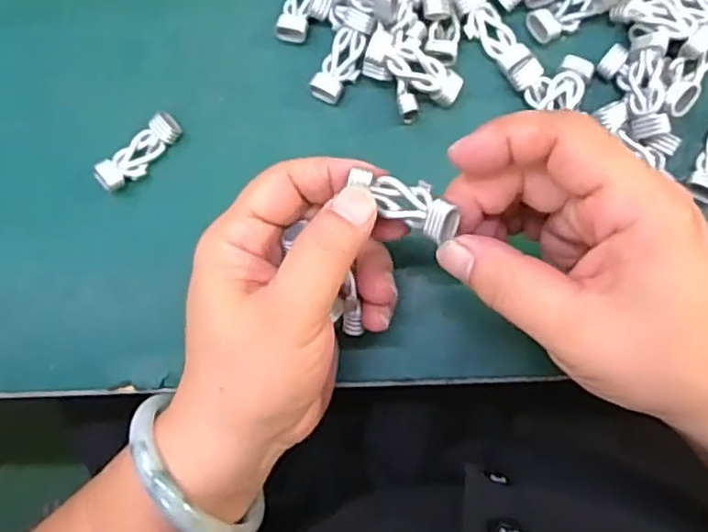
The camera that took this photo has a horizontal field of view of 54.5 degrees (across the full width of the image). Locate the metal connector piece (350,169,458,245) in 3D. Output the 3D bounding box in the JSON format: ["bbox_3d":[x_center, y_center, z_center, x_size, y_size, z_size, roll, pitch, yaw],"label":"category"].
[{"bbox_3d":[0.020,-0.023,0.247,0.039,0.014,0.016,32,87,27],"label":"metal connector piece"}]

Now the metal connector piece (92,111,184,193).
[{"bbox_3d":[-0.101,-0.054,0.326,0.015,0.016,0.045,44,89,9],"label":"metal connector piece"}]

